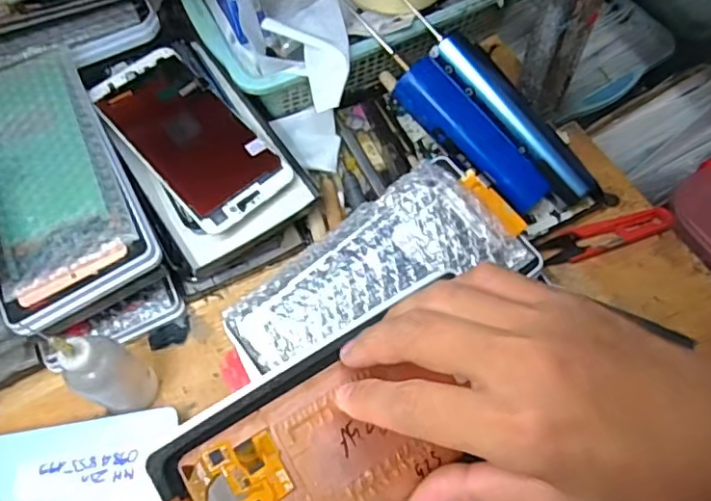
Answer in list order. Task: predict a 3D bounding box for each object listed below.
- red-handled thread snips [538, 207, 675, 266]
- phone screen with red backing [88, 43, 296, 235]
[{"bbox_3d":[0.184,-0.012,0.431,0.100,0.009,0.024,-15,65,-4],"label":"red-handled thread snips"},{"bbox_3d":[-0.120,-0.085,0.426,0.073,0.007,0.153,-39,77,-18],"label":"phone screen with red backing"}]

